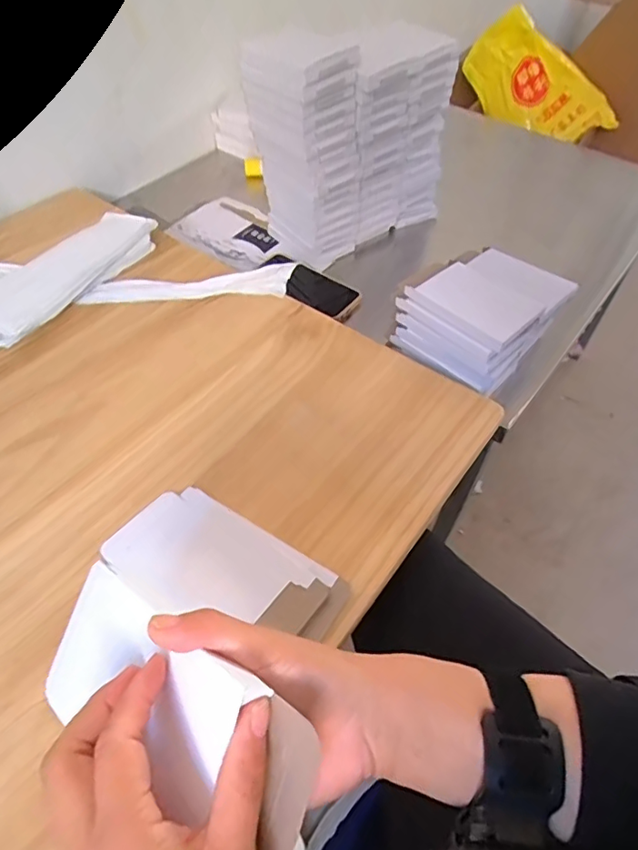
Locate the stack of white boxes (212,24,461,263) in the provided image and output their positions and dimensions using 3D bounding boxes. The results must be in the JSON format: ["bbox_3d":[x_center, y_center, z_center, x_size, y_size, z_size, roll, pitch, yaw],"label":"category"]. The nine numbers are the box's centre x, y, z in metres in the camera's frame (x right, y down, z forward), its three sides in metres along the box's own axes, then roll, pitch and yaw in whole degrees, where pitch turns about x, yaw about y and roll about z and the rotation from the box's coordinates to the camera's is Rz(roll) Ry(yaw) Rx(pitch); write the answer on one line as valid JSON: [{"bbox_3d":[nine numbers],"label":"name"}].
[{"bbox_3d":[0.052,-0.423,0.796,0.286,0.283,0.157,-36,60,-26],"label":"stack of white boxes"}]

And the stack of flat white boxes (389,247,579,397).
[{"bbox_3d":[0.204,-0.145,0.666,0.160,0.096,0.151,-37,60,-26],"label":"stack of flat white boxes"}]

